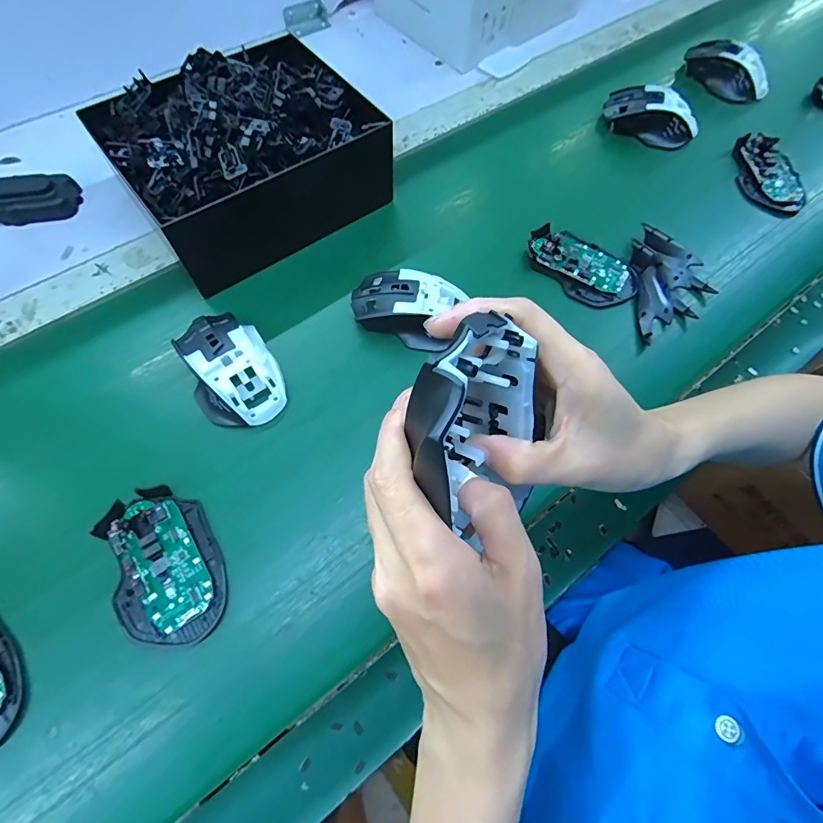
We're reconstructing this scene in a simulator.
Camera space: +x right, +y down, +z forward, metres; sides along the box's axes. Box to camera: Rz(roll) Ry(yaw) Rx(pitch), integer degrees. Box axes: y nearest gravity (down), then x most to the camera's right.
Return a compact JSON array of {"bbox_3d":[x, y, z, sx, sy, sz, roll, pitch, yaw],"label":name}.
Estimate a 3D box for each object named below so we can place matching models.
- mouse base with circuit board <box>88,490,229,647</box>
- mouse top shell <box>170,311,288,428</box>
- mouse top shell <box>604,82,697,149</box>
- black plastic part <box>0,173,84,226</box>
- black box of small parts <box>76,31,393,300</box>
[{"bbox_3d":[-0.180,0.111,0.316,0.072,0.016,0.113,-23,70,-12],"label":"mouse base with circuit board"},{"bbox_3d":[-0.156,-0.039,0.376,0.070,0.037,0.113,-30,71,-15],"label":"mouse top shell"},{"bbox_3d":[0.295,-0.363,0.538,0.111,0.045,0.056,25,68,8],"label":"mouse top shell"},{"bbox_3d":[-0.405,-0.219,0.451,0.101,0.025,0.044,-12,68,-8],"label":"black plastic part"},{"bbox_3d":[-0.162,-0.256,0.433,0.224,0.105,0.178,-35,73,-16],"label":"black box of small parts"}]

